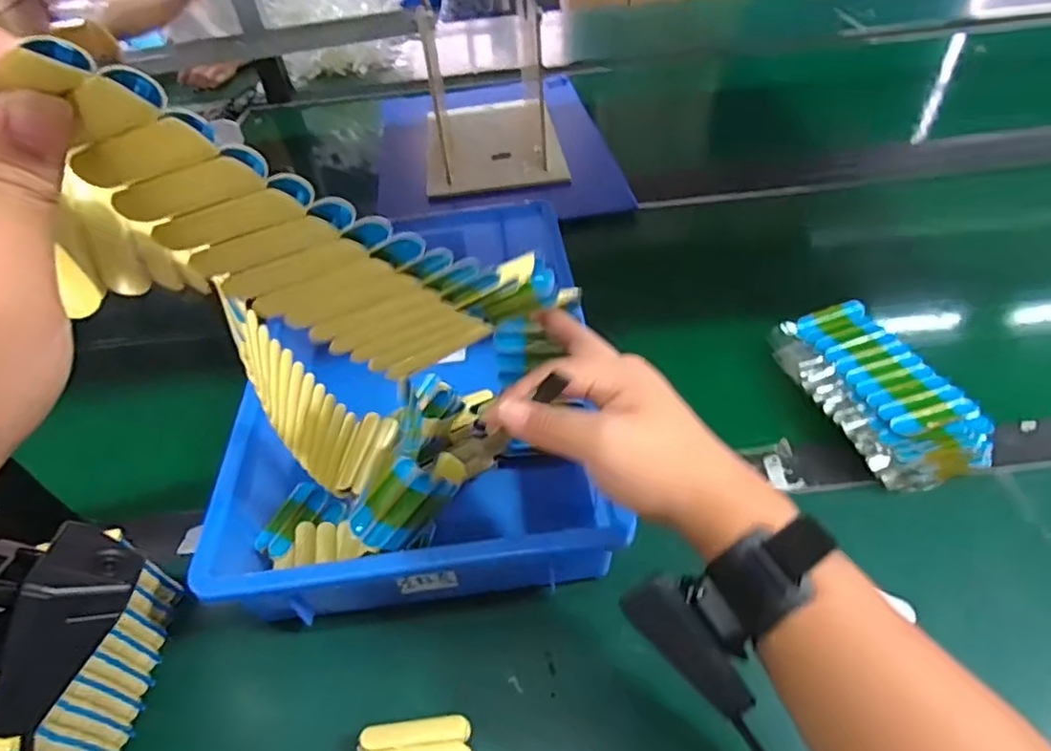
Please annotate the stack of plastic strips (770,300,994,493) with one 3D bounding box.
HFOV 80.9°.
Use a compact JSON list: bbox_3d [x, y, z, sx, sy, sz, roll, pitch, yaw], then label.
[{"bbox_3d":[0.289,0.008,0.523,0.091,0.049,0.177,-16,46,-9],"label":"stack of plastic strips"}]

